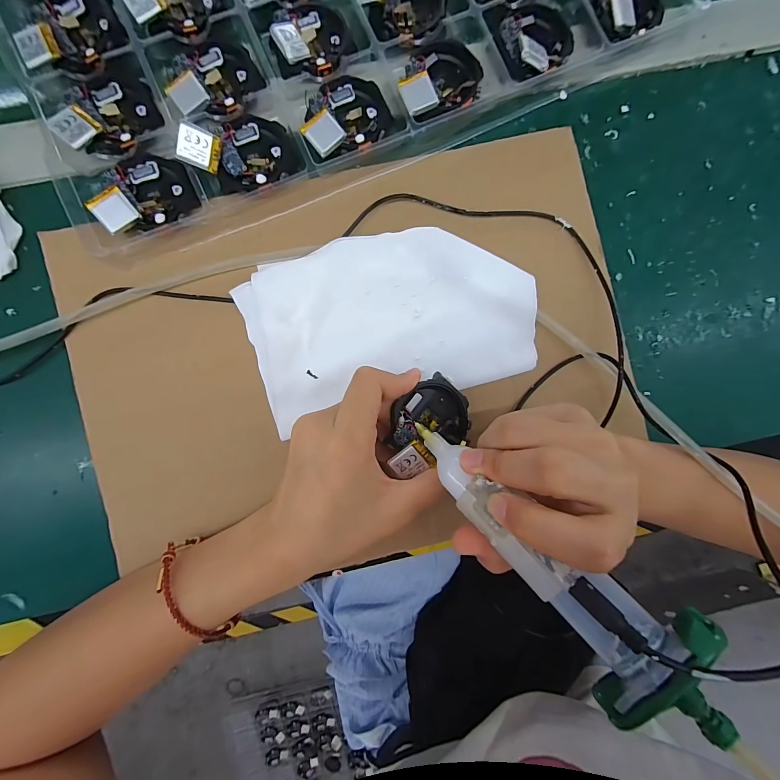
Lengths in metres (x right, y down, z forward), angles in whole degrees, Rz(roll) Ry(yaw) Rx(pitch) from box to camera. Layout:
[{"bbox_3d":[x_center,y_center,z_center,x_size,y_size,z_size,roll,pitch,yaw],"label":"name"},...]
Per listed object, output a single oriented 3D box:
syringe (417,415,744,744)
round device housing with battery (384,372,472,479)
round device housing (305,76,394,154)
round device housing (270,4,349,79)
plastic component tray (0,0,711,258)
[{"bbox_3d":[0.064,0.070,0.147,0.046,0.024,0.145,-46,67,-1],"label":"syringe"},{"bbox_3d":[0.022,0.020,0.213,0.055,0.021,0.045,-25,92,-2],"label":"round device housing with battery"},{"bbox_3d":[-0.025,-0.185,0.235,0.049,0.010,0.048,0,90,-3],"label":"round device housing"},{"bbox_3d":[-0.052,-0.236,0.231,0.046,0.015,0.046,0,90,-3],"label":"round device housing"},{"bbox_3d":[-0.042,-0.309,0.233,0.439,0.023,0.305,-23,91,-3],"label":"plastic component tray"}]

